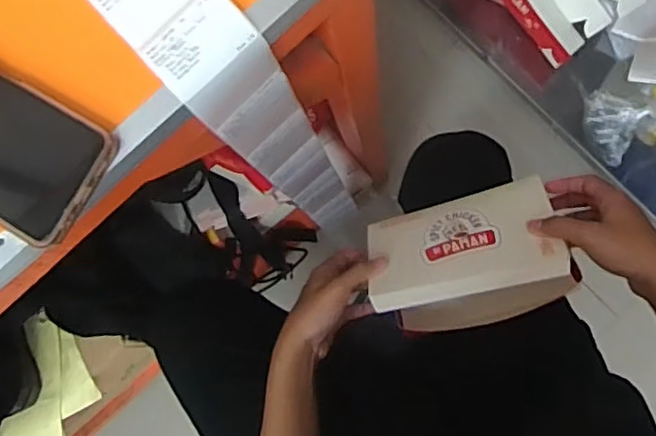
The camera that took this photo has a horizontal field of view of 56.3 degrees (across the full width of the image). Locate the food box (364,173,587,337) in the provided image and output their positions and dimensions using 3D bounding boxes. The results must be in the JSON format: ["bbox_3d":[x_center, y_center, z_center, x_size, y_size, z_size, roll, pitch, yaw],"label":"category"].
[{"bbox_3d":[0.132,0.034,0.580,0.183,0.063,0.134,-18,54,10],"label":"food box"}]

